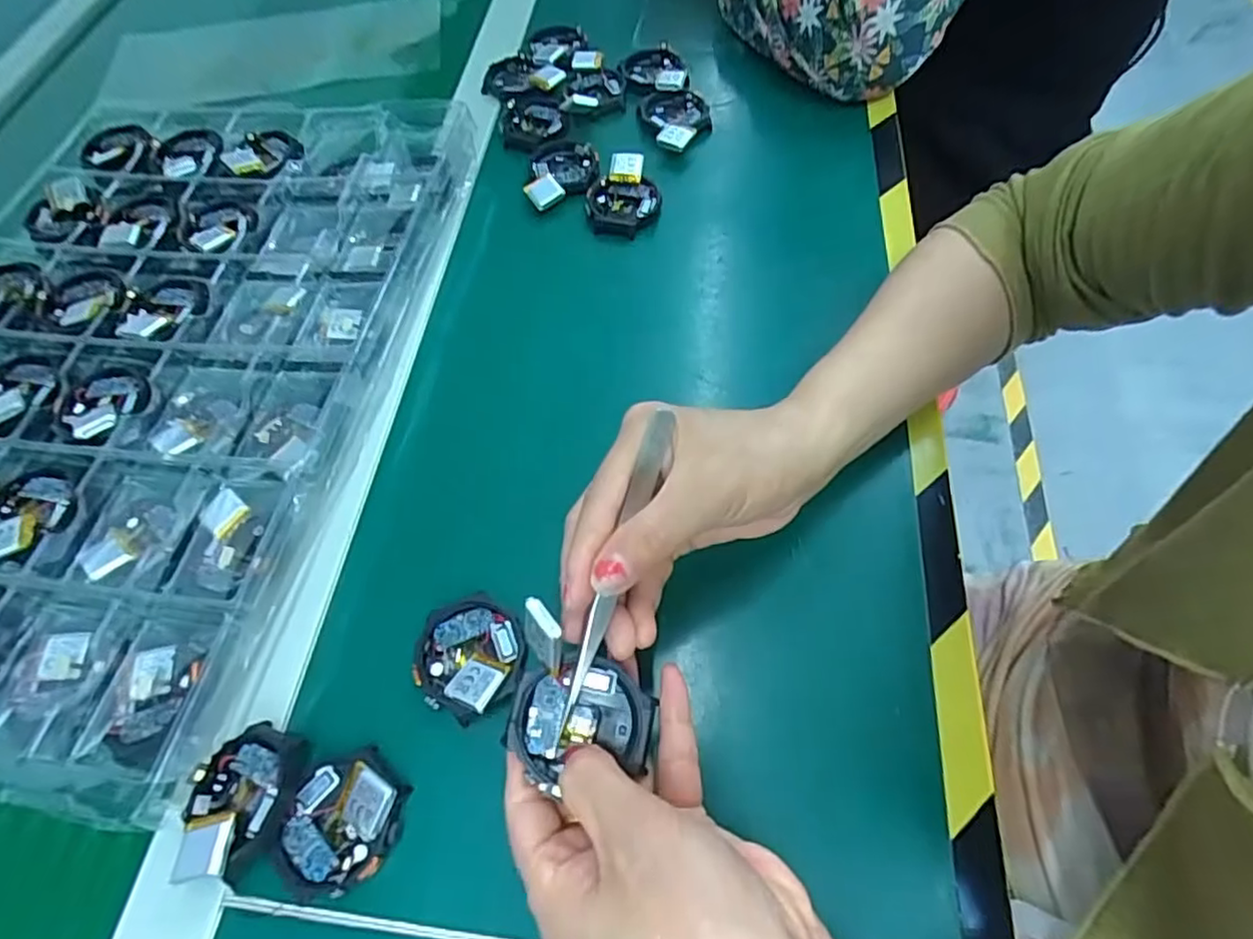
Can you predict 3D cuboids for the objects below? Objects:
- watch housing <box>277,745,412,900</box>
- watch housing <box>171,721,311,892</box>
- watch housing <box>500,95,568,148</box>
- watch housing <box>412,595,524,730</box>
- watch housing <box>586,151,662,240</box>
[{"bbox_3d":[-0.116,0.142,0.261,0.046,0.018,0.052,27,67,18],"label":"watch housing"},{"bbox_3d":[-0.158,0.135,0.264,0.043,0.016,0.056,7,62,9],"label":"watch housing"},{"bbox_3d":[-0.068,-0.254,0.474,0.047,0.010,0.049,-4,61,3],"label":"watch housing"},{"bbox_3d":[-0.071,0.084,0.293,0.049,0.017,0.052,-2,61,4],"label":"watch housing"},{"bbox_3d":[-0.002,-0.186,0.440,0.048,0.019,0.064,0,61,5],"label":"watch housing"}]

